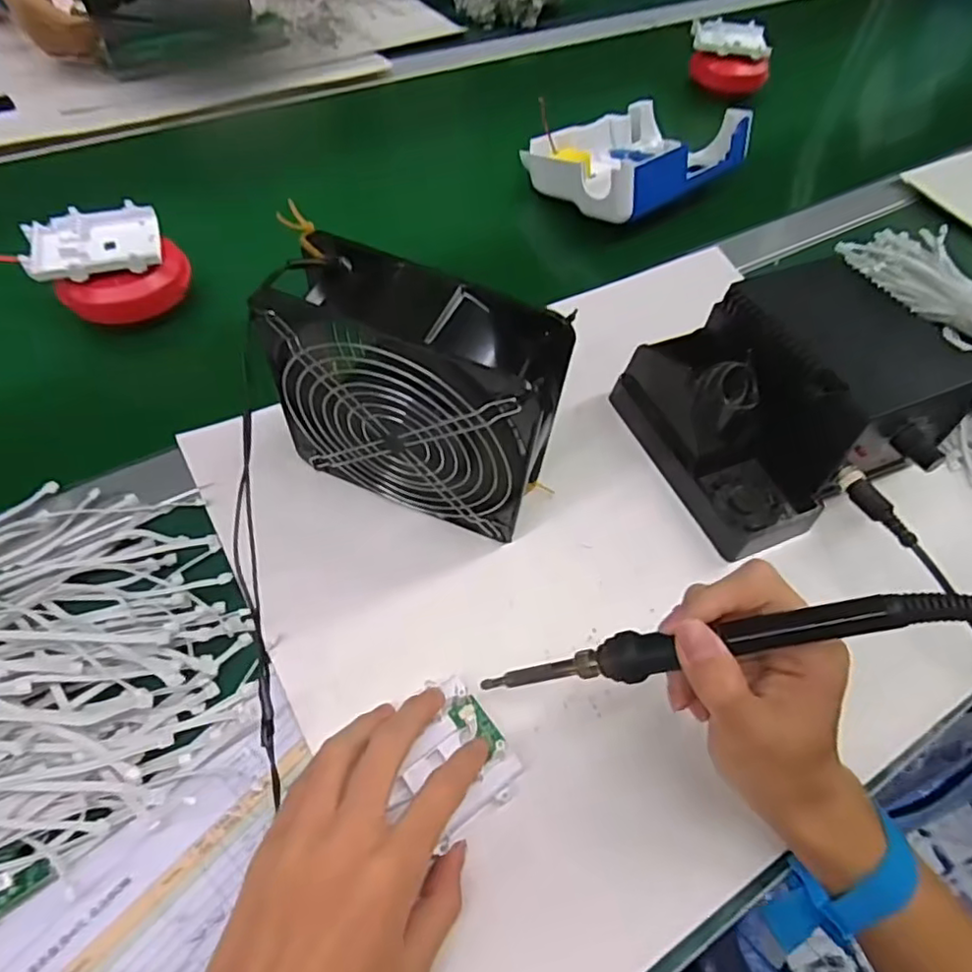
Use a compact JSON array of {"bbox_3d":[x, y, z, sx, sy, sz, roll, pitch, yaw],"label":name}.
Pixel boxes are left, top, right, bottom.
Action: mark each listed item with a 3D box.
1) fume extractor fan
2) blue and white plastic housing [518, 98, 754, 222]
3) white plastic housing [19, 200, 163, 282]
[{"bbox_3d":[-0.040,-0.042,0.364,0.150,0.159,0.064,20,57,8],"label":"fume extractor fan"},{"bbox_3d":[0.141,-0.326,0.615,0.177,0.055,0.146,-30,64,-22],"label":"blue and white plastic housing"},{"bbox_3d":[-0.284,-0.176,0.457,0.087,0.017,0.071,-14,59,-14],"label":"white plastic housing"}]

